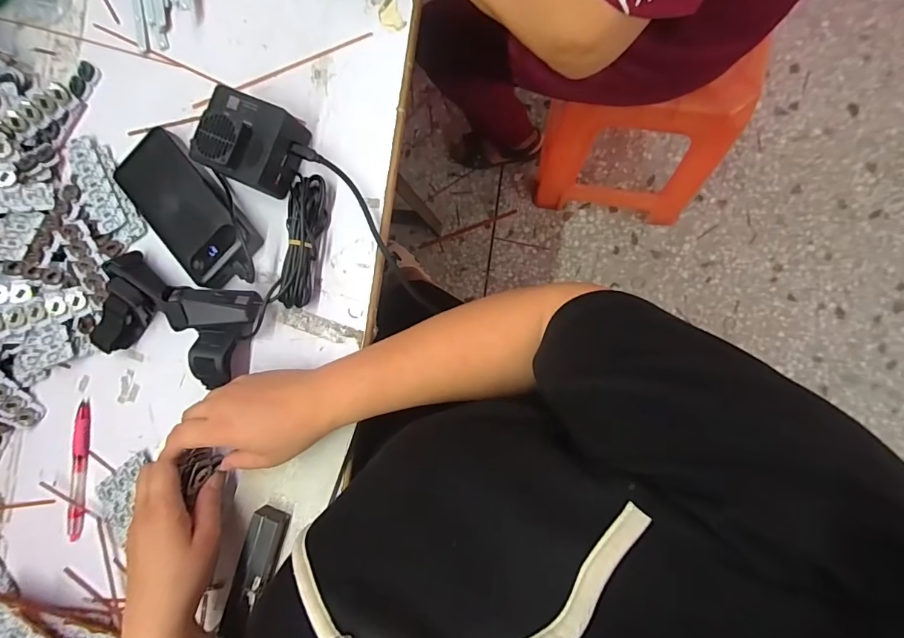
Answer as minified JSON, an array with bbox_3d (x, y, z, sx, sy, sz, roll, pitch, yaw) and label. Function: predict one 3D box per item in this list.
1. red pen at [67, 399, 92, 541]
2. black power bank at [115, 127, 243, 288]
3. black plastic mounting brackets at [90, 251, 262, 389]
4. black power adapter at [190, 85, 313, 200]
[{"bbox_3d":[-0.384,0.156,0.450,0.017,0.010,0.141,6,89,10],"label":"red pen"},{"bbox_3d":[-0.257,-0.108,0.418,0.078,0.025,0.153,-43,82,6],"label":"black power bank"},{"bbox_3d":[-0.258,0.004,0.404,0.163,0.045,0.097,16,91,10],"label":"black plastic mounting brackets"},{"bbox_3d":[-0.182,-0.158,0.392,0.080,0.052,0.076,23,92,10],"label":"black power adapter"}]

